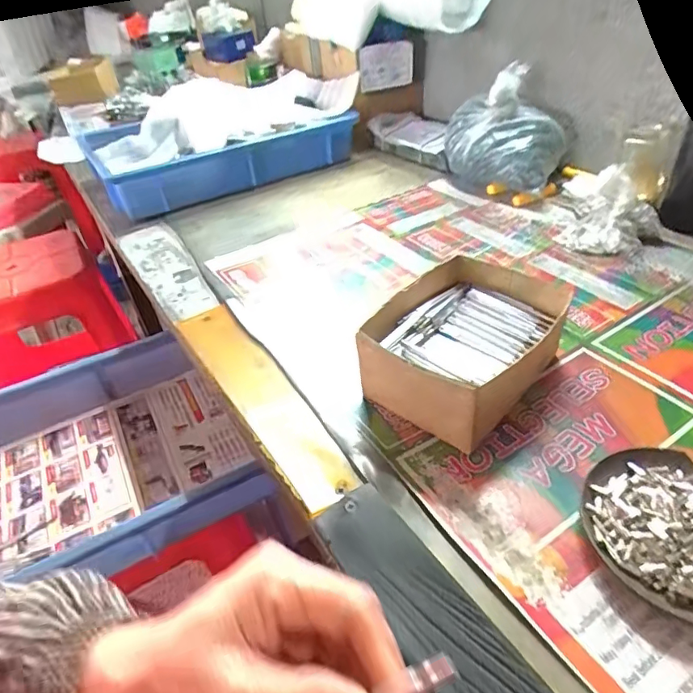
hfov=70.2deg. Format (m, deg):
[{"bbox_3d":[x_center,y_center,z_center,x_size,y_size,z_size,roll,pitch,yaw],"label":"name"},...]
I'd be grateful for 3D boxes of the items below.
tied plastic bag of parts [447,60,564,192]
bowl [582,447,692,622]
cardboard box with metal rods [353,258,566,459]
[{"bbox_3d":[0.220,-0.291,0.693,0.162,0.140,0.123,5,41,13],"label":"tied plastic bag of parts"},{"bbox_3d":[0.210,0.110,0.302,0.111,0.027,0.112,-3,40,3],"label":"bowl"},{"bbox_3d":[0.099,-0.001,0.414,0.124,0.072,0.154,24,48,31],"label":"cardboard box with metal rods"}]

